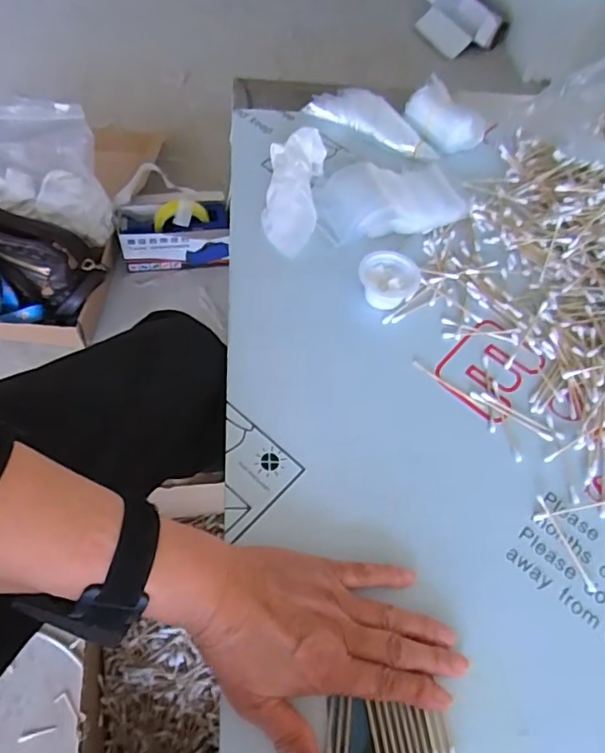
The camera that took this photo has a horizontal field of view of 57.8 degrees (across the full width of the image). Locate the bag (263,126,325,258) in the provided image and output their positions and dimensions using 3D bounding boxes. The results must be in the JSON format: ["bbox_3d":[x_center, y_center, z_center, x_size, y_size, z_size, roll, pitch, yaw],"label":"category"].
[{"bbox_3d":[-0.010,-0.180,0.543,0.052,0.026,0.132,8,74,0],"label":"bag"}]

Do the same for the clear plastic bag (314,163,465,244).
[{"bbox_3d":[0.084,-0.180,0.545,0.142,0.031,0.085,-10,62,-9],"label":"clear plastic bag"}]

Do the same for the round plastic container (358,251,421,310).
[{"bbox_3d":[0.078,-0.088,0.496,0.052,0.027,0.048,2,61,-3],"label":"round plastic container"}]

